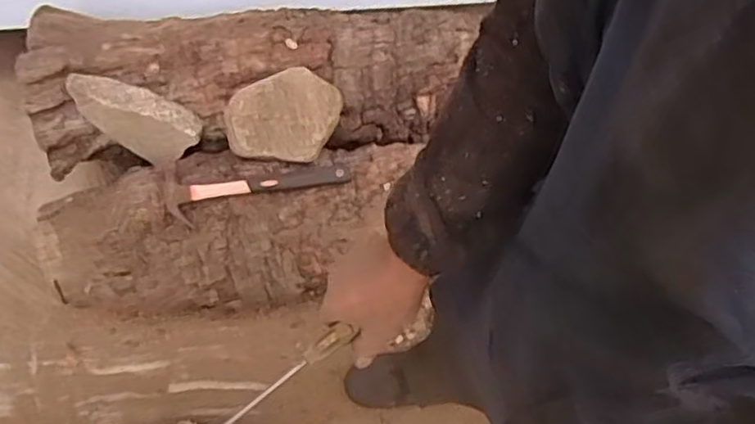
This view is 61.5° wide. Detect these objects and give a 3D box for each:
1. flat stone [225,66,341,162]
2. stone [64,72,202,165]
[{"bbox_3d":[-0.170,-0.188,1.172,0.205,0.039,0.180,1,66,-2],"label":"flat stone"},{"bbox_3d":[-0.458,-0.187,1.191,0.236,0.070,0.109,32,75,-16],"label":"stone"}]

